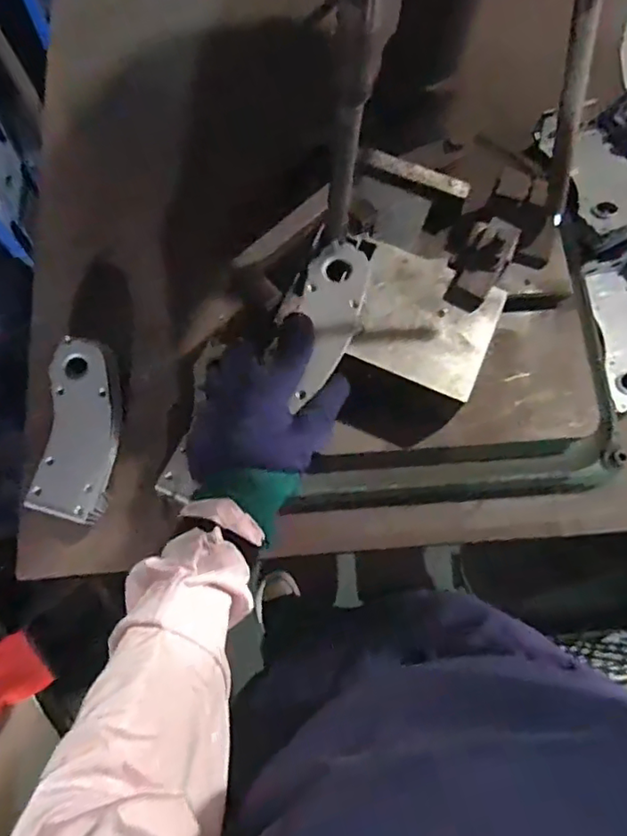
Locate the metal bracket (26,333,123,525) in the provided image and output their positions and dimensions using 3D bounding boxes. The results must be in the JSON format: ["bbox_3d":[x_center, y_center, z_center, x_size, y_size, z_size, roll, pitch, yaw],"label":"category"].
[{"bbox_3d":[-0.233,0.013,0.581,0.066,0.040,0.177,3,75,0],"label":"metal bracket"}]

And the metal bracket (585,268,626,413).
[{"bbox_3d":[0.353,-0.092,0.655,0.062,0.013,0.167,-1,75,-1],"label":"metal bracket"}]

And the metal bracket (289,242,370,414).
[{"bbox_3d":[0.015,-0.084,0.501,0.052,0.008,0.155,9,71,0],"label":"metal bracket"}]

